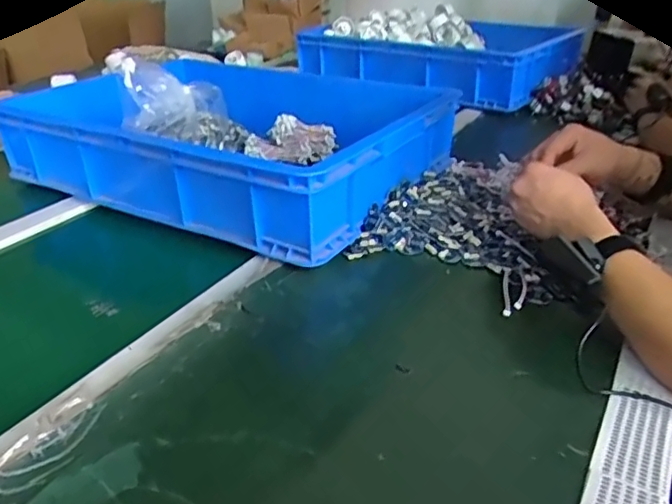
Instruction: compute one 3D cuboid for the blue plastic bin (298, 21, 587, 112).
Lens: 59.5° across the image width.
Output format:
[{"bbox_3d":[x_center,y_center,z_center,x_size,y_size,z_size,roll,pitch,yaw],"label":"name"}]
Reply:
[{"bbox_3d":[0.258,-0.488,1.470,0.406,0.117,0.594,-26,36,-38],"label":"blue plastic bin"}]

